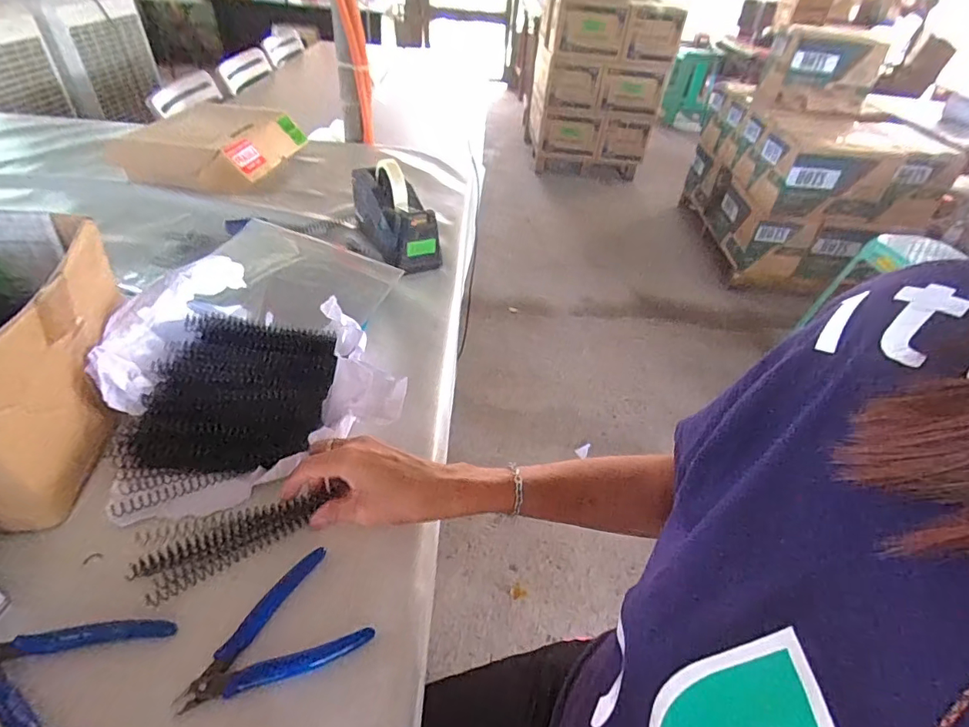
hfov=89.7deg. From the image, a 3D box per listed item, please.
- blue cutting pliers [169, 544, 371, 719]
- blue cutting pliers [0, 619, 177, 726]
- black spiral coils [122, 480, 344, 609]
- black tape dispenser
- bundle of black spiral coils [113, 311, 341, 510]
[{"bbox_3d":[-0.154,0.191,0.356,0.119,0.008,0.081,-16,46,-23],"label":"blue cutting pliers"},{"bbox_3d":[-0.281,0.200,0.322,0.114,0.013,0.088,15,42,10],"label":"blue cutting pliers"},{"bbox_3d":[-0.194,0.133,0.391,0.154,0.027,0.047,-19,47,-26],"label":"black spiral coils"},{"bbox_3d":[-0.142,-0.242,0.764,0.078,0.108,0.193,-18,46,-25],"label":"black tape dispenser"},{"bbox_3d":[-0.245,0.037,0.487,0.173,0.046,0.222,2,41,-5],"label":"bundle of black spiral coils"}]

